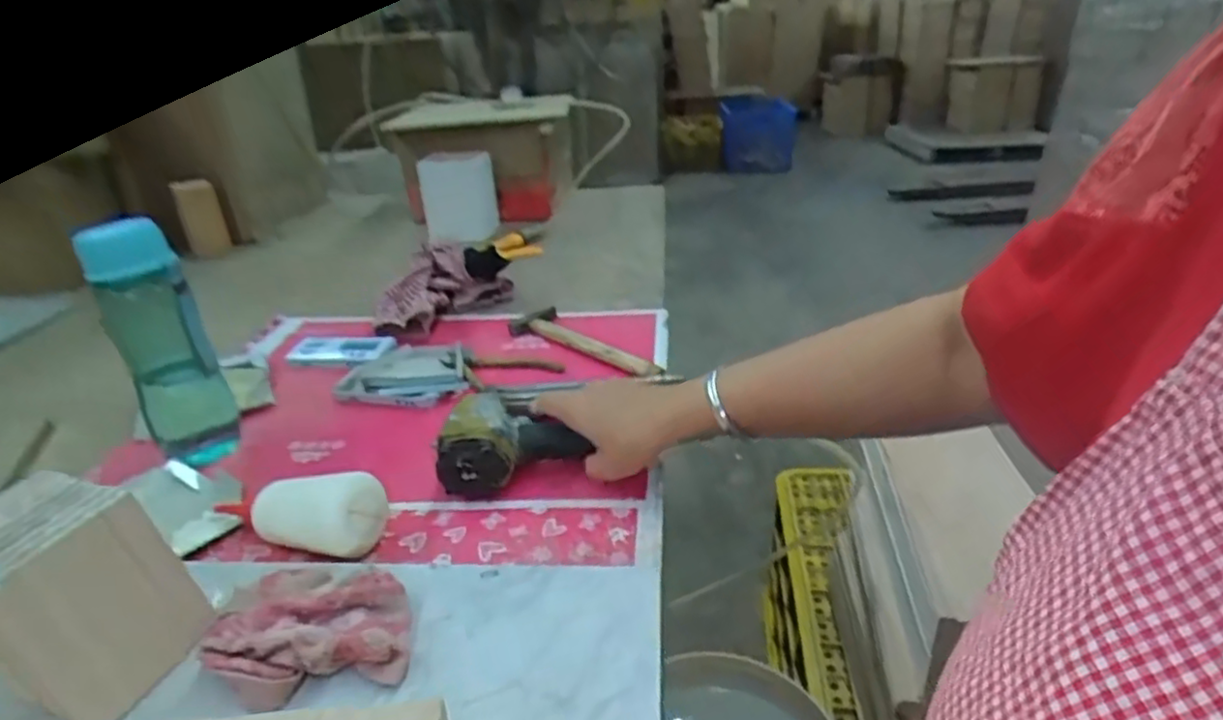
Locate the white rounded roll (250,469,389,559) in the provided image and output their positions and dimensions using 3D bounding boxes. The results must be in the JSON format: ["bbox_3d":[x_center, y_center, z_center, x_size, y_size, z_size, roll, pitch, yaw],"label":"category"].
[{"bbox_3d":[-0.232,0.121,0.549,0.103,0.059,0.055,6,28,18],"label":"white rounded roll"}]

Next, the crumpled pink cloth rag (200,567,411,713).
[{"bbox_3d":[-0.195,0.173,0.452,0.126,0.041,0.106,-9,28,-5],"label":"crumpled pink cloth rag"}]

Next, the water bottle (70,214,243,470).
[{"bbox_3d":[-0.416,-0.013,0.645,0.081,0.233,0.065,-24,33,-36],"label":"water bottle"}]

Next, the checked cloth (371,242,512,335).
[{"bbox_3d":[-0.261,-0.097,0.963,0.146,0.063,0.207,17,32,34],"label":"checked cloth"}]

